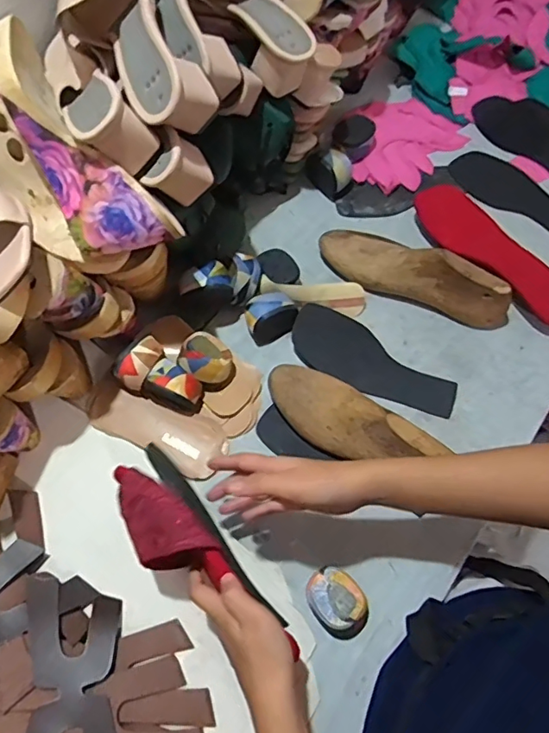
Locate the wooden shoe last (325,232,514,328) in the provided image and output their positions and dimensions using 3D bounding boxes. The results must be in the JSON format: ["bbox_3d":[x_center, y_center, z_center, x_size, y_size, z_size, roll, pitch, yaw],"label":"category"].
[{"bbox_3d":[0.174,-0.124,0.654,0.247,0.077,0.071,23,69,11],"label":"wooden shoe last"}]

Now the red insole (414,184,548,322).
[{"bbox_3d":[0.291,-0.137,0.678,0.086,0.032,0.266,-38,71,-14],"label":"red insole"}]

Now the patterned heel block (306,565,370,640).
[{"bbox_3d":[0.062,0.229,0.523,0.049,0.035,0.064,-37,71,-14],"label":"patterned heel block"}]

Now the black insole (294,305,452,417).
[{"bbox_3d":[0.118,-0.006,0.645,0.205,0.010,0.080,27,69,7],"label":"black insole"}]

